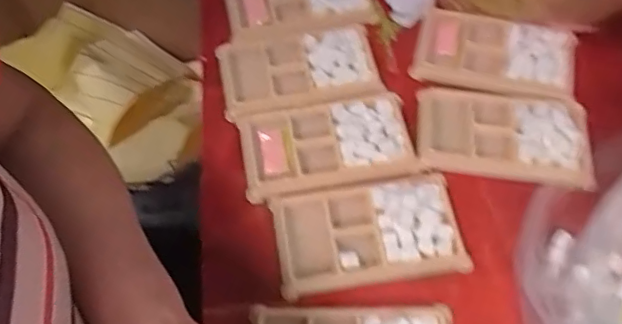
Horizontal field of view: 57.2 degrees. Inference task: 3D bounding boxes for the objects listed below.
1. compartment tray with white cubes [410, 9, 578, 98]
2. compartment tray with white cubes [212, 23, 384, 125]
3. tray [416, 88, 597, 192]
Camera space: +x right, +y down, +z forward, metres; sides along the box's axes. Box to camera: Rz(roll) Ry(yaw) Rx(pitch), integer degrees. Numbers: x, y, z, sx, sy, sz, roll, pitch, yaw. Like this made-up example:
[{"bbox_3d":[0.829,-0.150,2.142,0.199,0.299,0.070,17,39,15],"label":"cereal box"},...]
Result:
[{"bbox_3d":[0.166,-0.097,0.513,0.138,0.019,0.083,15,61,10],"label":"compartment tray with white cubes"},{"bbox_3d":[-0.011,-0.083,0.506,0.135,0.015,0.083,-10,60,-5],"label":"compartment tray with white cubes"},{"bbox_3d":[0.158,-0.024,0.467,0.138,0.011,0.081,6,60,5],"label":"tray"}]

